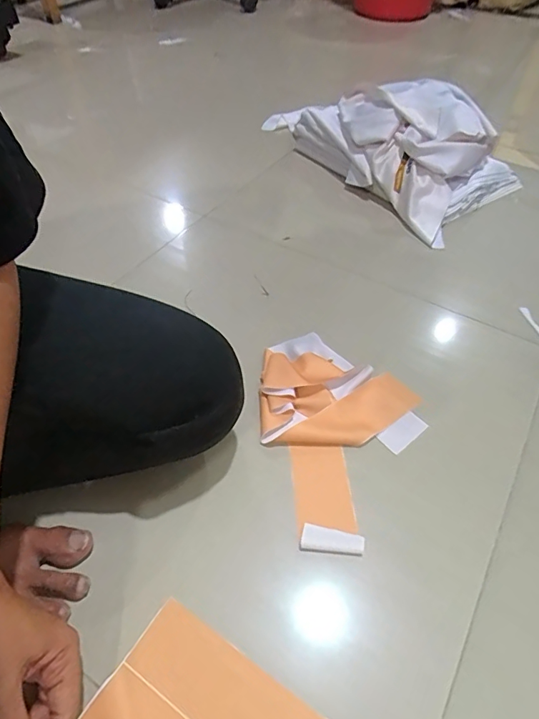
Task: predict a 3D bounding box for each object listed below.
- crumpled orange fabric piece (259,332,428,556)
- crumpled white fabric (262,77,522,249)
[{"bbox_3d":[0.055,0.079,0.539,0.211,0.031,0.243,28,55,21],"label":"crumpled orange fabric piece"},{"bbox_3d":[0.230,-0.470,0.957,0.225,0.199,0.552,-26,55,-22],"label":"crumpled white fabric"}]

